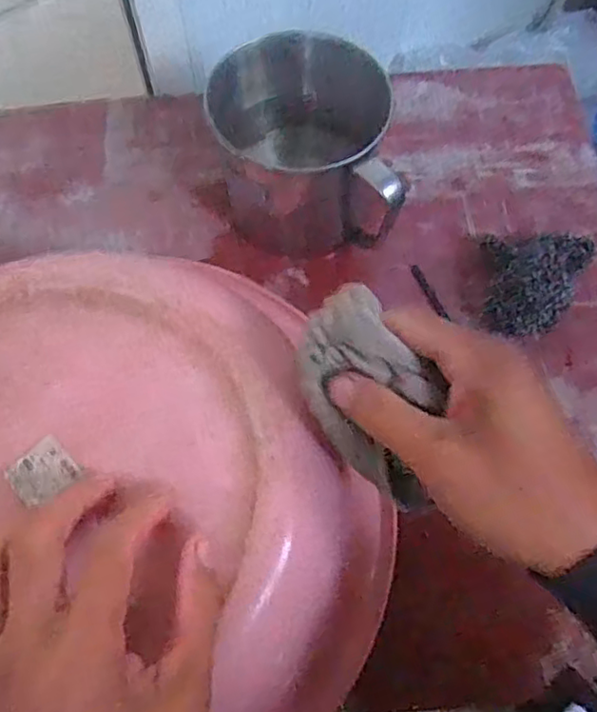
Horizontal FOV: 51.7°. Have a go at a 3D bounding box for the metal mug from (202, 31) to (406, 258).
[{"bbox_3d":[0.001,-0.140,0.444,0.123,0.127,0.115,-4,70,-2],"label":"metal mug"}]

